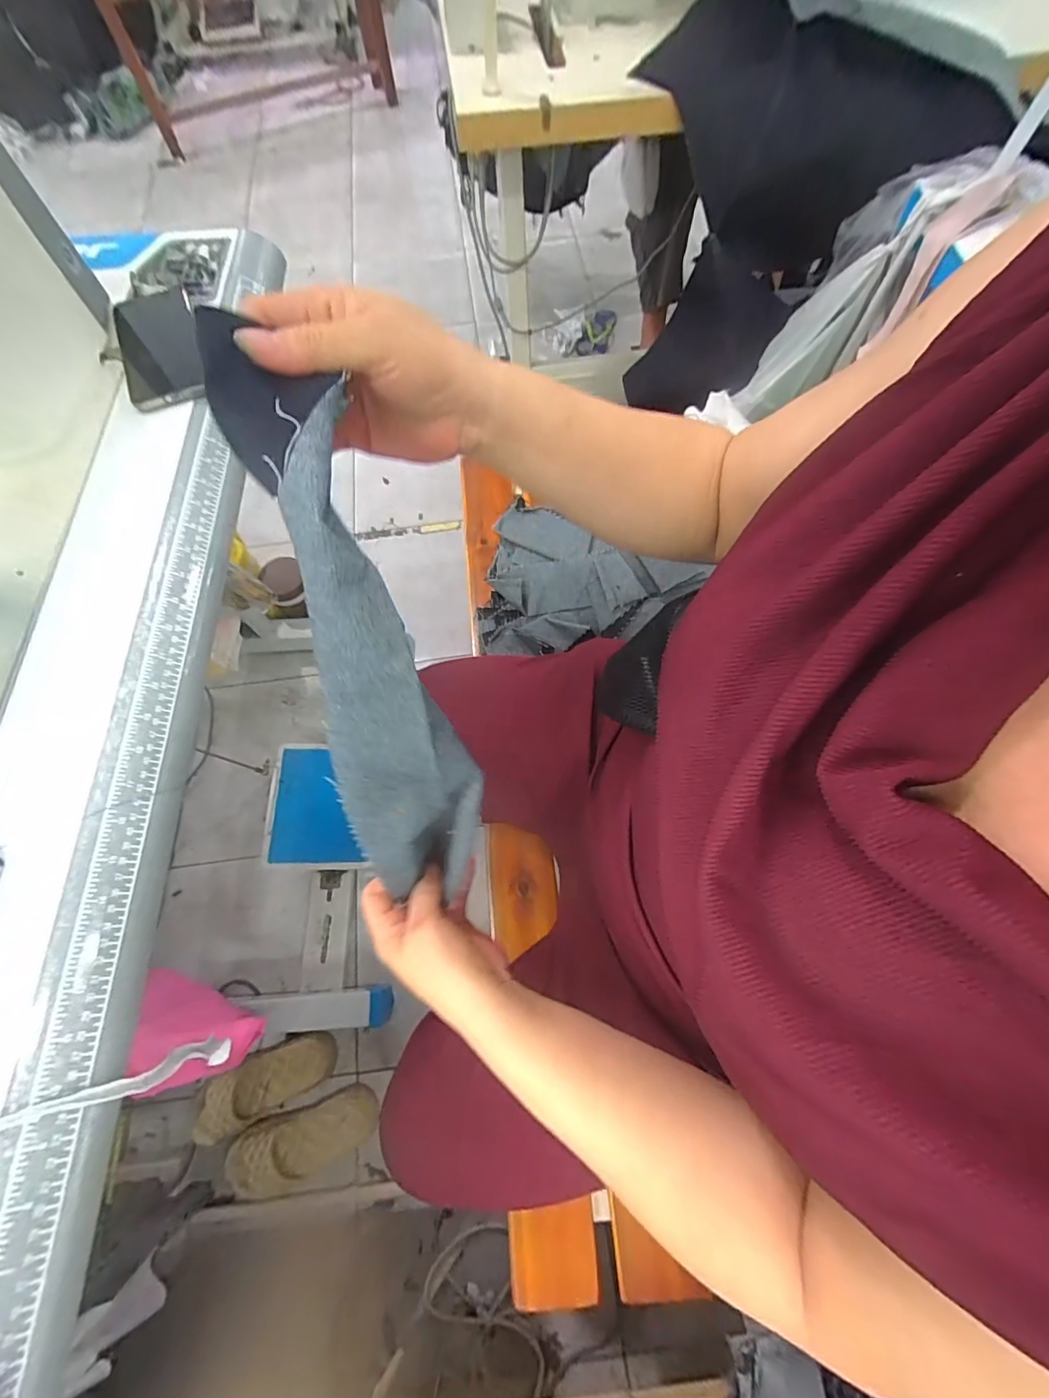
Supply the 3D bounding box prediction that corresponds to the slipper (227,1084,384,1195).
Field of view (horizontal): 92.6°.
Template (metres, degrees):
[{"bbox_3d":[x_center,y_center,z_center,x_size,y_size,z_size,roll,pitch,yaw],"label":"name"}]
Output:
[{"bbox_3d":[-0.373,0.734,0.822,0.257,0.064,0.107,-16,68,-4],"label":"slipper"}]

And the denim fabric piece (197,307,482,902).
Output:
[{"bbox_3d":[-0.083,-0.010,0.276,0.075,0.325,0.060,-12,31,-3],"label":"denim fabric piece"}]

